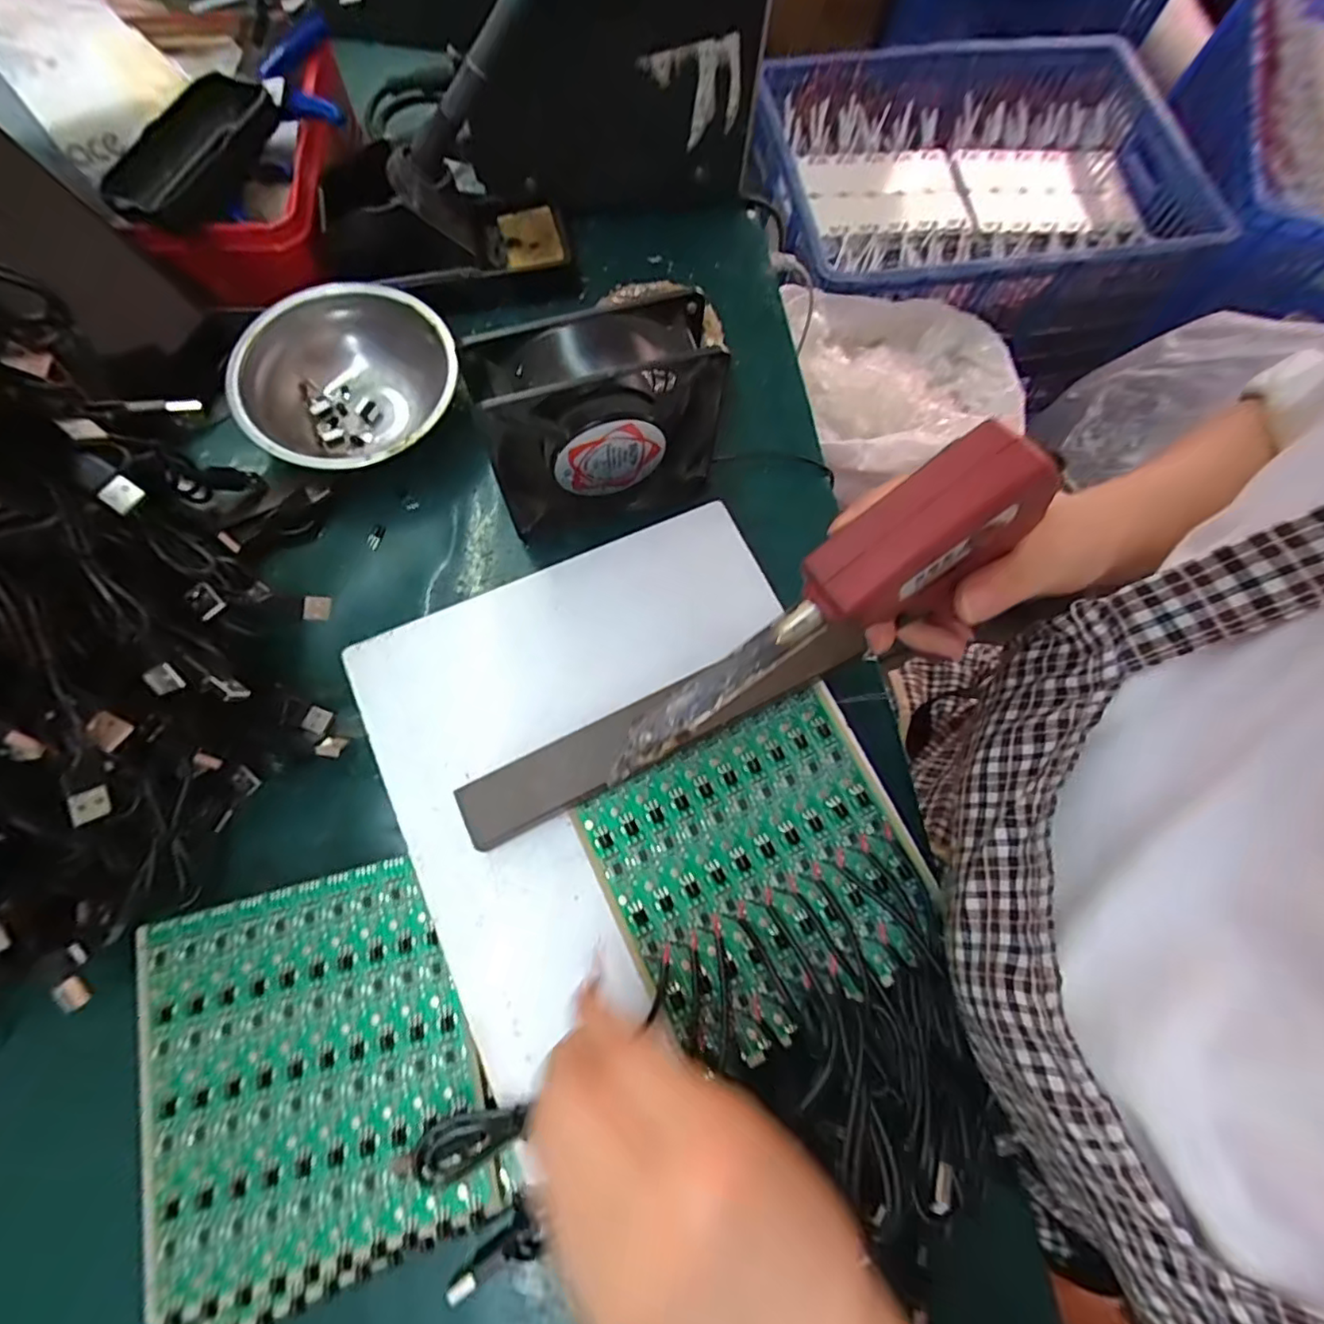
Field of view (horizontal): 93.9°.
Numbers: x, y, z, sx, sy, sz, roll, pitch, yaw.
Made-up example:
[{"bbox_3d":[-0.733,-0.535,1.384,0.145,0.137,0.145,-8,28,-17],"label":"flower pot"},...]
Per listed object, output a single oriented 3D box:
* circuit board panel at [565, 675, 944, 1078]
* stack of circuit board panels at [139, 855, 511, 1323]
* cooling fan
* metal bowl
[{"bbox_3d":[0.047,0.097,0.294,0.140,0.011,0.134,-24,75,-11],"label":"circuit board panel"},{"bbox_3d":[-0.158,0.186,0.282,0.138,0.020,0.163,-15,74,-8],"label":"stack of circuit board panels"},{"bbox_3d":[-0.029,-0.124,0.332,0.126,0.117,0.039,-15,74,-7],"label":"cooling fan"},{"bbox_3d":[-0.182,-0.163,0.374,0.116,0.048,0.123,1,72,-3],"label":"metal bowl"}]

